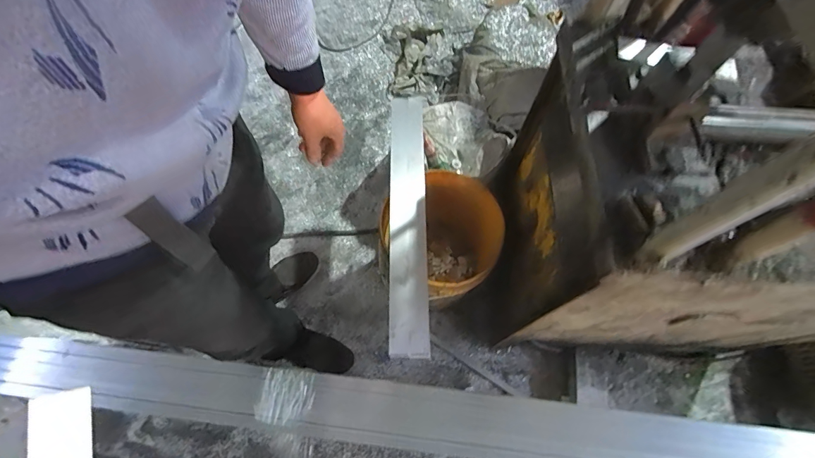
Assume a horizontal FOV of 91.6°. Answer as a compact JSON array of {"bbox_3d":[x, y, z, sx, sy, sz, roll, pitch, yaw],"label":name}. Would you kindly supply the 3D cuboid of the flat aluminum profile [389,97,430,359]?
[{"bbox_3d":[-0.001,-0.040,0.892,0.080,0.029,0.629,0,66,-2],"label":"flat aluminum profile"}]

